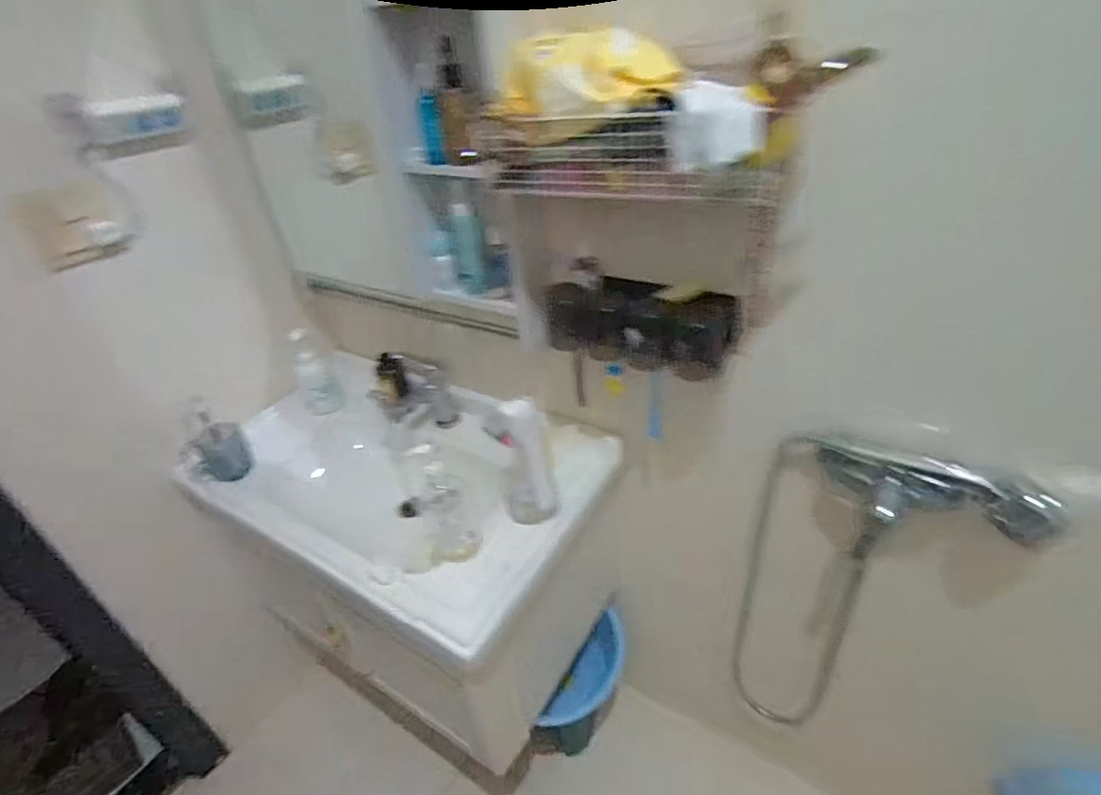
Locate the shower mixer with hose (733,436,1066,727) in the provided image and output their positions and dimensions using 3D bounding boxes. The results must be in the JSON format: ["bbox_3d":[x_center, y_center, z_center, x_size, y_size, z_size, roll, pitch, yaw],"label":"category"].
[{"bbox_3d":[0.476,0.361,0.888,0.341,0.668,0.126,17,41,31],"label":"shower mixer with hose"}]

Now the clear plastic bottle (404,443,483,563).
[{"bbox_3d":[-0.164,0.163,0.854,0.067,0.203,0.064,-21,37,-21],"label":"clear plastic bottle"}]

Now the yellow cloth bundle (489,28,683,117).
[{"bbox_3d":[0.034,-0.359,0.609,0.188,0.070,0.096,14,39,27],"label":"yellow cloth bundle"}]

